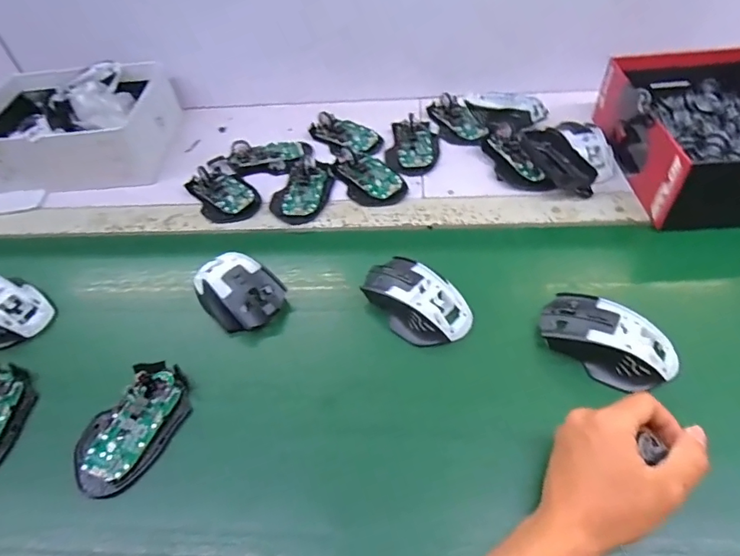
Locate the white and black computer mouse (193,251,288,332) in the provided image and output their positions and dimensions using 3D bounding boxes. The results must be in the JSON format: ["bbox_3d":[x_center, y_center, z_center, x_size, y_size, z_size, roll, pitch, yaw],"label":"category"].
[{"bbox_3d":[-0.139,0.011,0.495,0.070,0.034,0.098,-39,57,-23],"label":"white and black computer mouse"}]

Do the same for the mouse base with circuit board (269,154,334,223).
[{"bbox_3d":[-0.086,-0.119,0.608,0.065,0.025,0.116,13,52,10],"label":"mouse base with circuit board"}]

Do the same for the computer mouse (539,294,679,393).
[{"bbox_3d":[0.212,0.054,0.421,0.112,0.033,0.061,25,57,24],"label":"computer mouse"}]

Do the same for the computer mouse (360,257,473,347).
[{"bbox_3d":[0.044,0.020,0.471,0.066,0.044,0.111,-36,56,-22],"label":"computer mouse"}]

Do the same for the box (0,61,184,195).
[{"bbox_3d":[-0.423,-0.224,0.677,0.244,0.098,0.193,-5,50,2],"label":"box"}]

